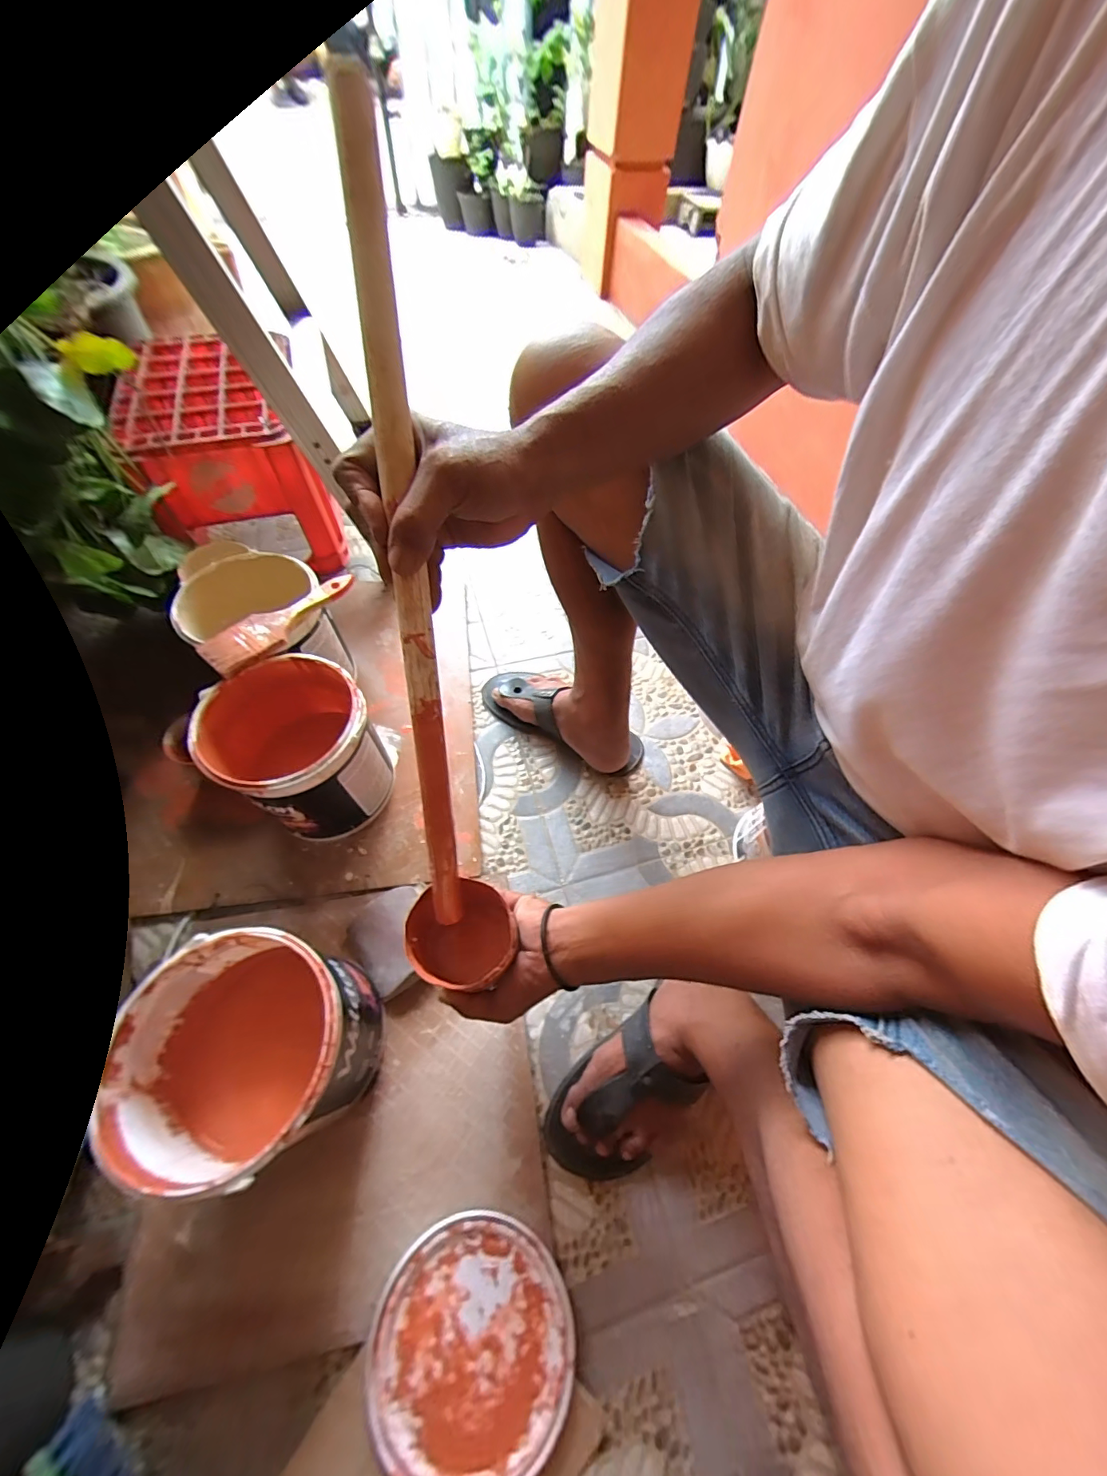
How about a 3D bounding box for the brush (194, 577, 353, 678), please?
[{"bbox_3d":[-0.340,-0.151,0.598,0.061,0.019,0.199,39,64,18],"label":"brush"}]

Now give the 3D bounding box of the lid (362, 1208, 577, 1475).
[{"bbox_3d":[-0.076,0.547,0.424,0.178,0.019,0.170,2,59,-3],"label":"lid"}]

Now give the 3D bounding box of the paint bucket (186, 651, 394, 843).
[{"bbox_3d":[-0.317,0.022,0.616,0.170,0.186,0.172,2,59,-3],"label":"paint bucket"}]

